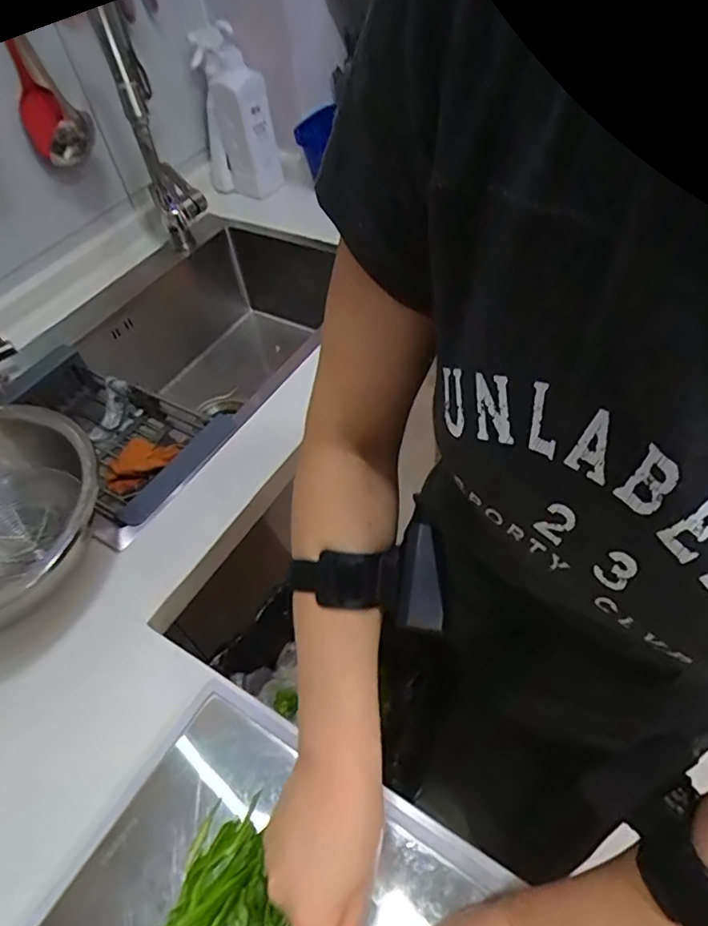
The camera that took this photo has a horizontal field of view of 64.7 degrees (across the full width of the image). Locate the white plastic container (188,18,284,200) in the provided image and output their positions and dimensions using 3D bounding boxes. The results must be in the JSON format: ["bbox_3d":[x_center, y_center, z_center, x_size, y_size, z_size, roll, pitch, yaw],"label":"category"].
[{"bbox_3d":[-0.216,-0.638,1.029,0.130,0.269,0.101,-11,50,-4],"label":"white plastic container"}]

